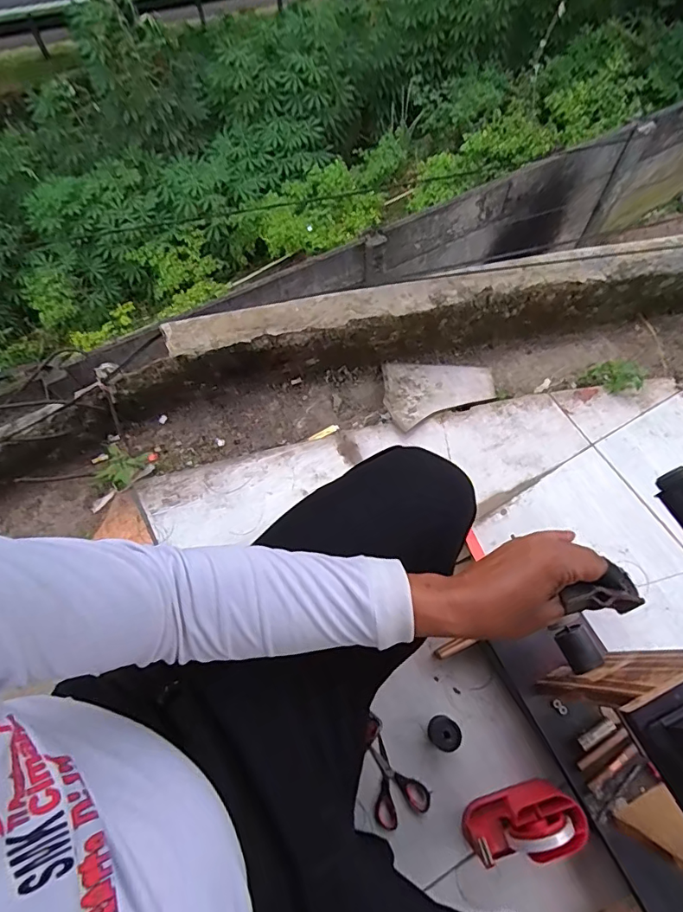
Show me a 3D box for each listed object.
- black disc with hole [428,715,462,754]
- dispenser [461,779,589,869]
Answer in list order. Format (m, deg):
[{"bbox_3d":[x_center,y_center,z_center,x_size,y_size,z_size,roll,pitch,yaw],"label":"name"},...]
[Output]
[{"bbox_3d":[0.156,0.419,0.726,0.043,0.042,0.041,-1,68,1],"label":"black disc with hole"},{"bbox_3d":[0.247,0.505,0.656,0.146,0.098,0.065,-15,68,-5],"label":"dispenser"}]

